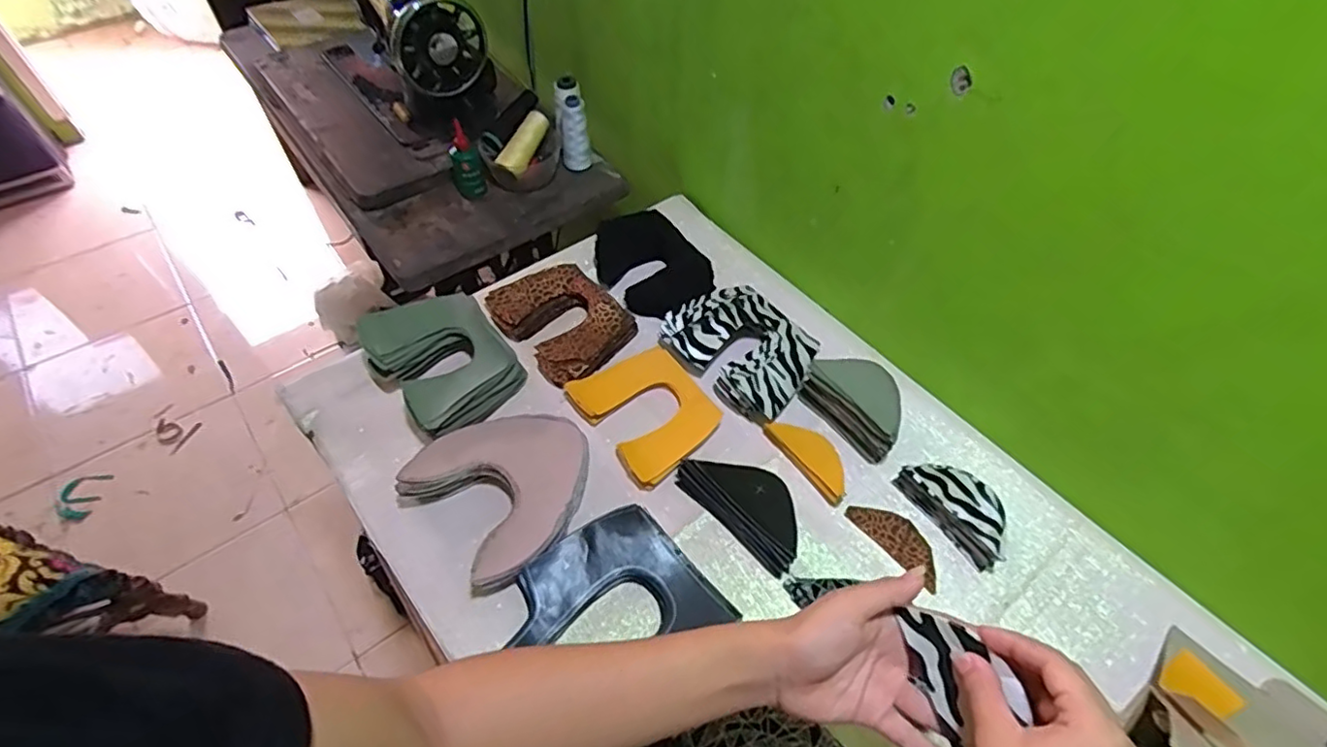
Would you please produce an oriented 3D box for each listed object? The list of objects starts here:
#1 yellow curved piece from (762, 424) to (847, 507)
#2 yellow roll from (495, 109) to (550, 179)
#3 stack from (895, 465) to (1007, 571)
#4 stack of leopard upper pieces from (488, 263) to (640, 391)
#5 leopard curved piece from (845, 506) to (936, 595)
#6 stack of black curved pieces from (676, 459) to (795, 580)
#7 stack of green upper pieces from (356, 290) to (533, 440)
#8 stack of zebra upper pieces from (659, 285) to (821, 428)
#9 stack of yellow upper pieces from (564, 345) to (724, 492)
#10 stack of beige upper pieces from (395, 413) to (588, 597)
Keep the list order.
[{"bbox_3d":[0.164,0.089,0.685,0.049,0.009,0.111,-28,59,-21],"label":"yellow curved piece"},{"bbox_3d":[-0.209,-0.351,0.952,0.029,0.034,0.113,24,74,14],"label":"yellow roll"},{"bbox_3d":[0.300,0.136,0.638,0.054,0.049,0.118,-31,60,-23],"label":"stack"},{"bbox_3d":[-0.127,-0.069,0.790,0.128,0.034,0.168,-35,62,-25],"label":"stack of leopard upper pieces"},{"bbox_3d":[0.242,0.168,0.642,0.044,0.009,0.105,-34,62,-25],"label":"leopard curved piece"},{"bbox_3d":[0.088,0.131,0.644,0.078,0.034,0.145,-34,62,-25],"label":"stack of black curved pieces"},{"bbox_3d":[-0.246,-0.009,0.724,0.136,0.072,0.159,-35,62,-25],"label":"stack of green upper pieces"},{"bbox_3d":[0.098,-0.032,0.753,0.137,0.041,0.184,-33,61,-24],"label":"stack of zebra upper pieces"},{"bbox_3d":[-0.019,0.038,0.709,0.127,0.023,0.156,-31,60,-23],"label":"stack of yellow upper pieces"},{"bbox_3d":[-0.155,0.114,0.643,0.176,0.056,0.167,-36,63,-26],"label":"stack of beige upper pieces"}]

